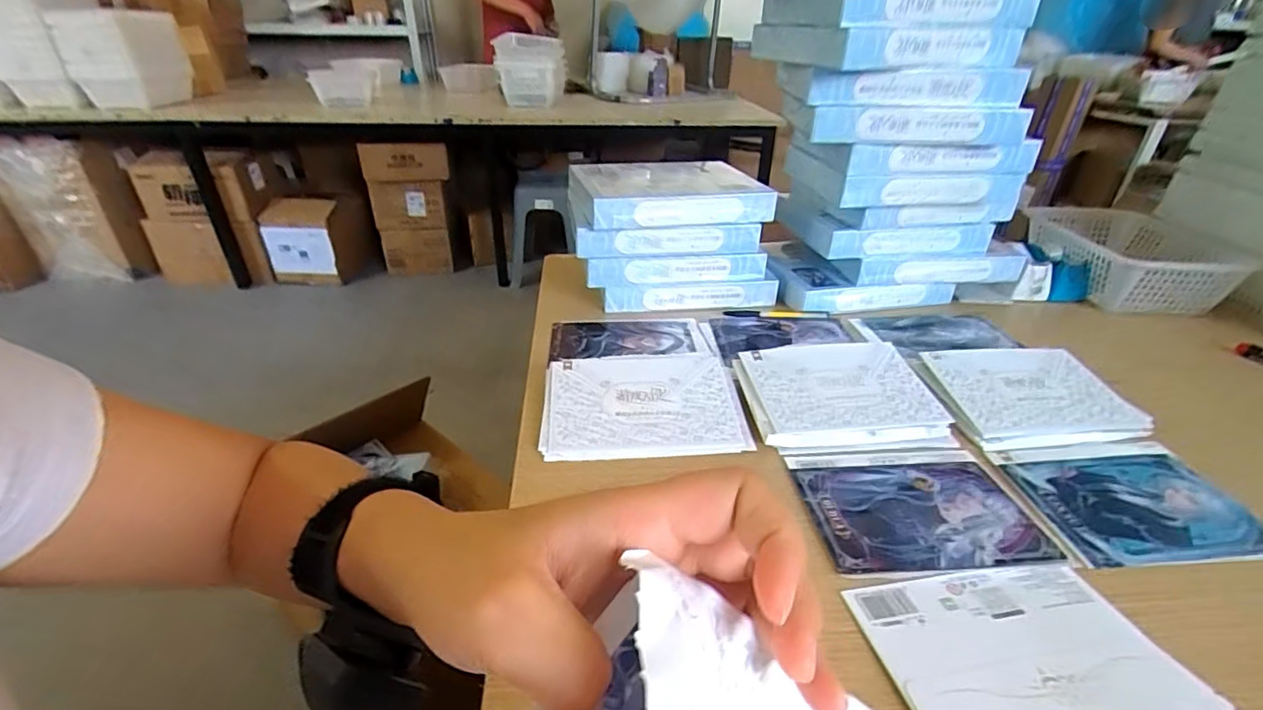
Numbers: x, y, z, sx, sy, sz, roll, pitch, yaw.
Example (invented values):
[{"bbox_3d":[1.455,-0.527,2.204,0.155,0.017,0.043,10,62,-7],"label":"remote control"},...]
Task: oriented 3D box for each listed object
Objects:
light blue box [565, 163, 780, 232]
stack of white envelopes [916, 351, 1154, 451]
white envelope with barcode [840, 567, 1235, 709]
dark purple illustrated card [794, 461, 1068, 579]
[{"bbox_3d":[0.043,-0.223,0.766,0.248,0.045,0.197,-6,32,-11],"label":"light blue box"},{"bbox_3d":[0.415,0.039,0.573,0.192,0.025,0.135,-2,30,-6],"label":"stack of white envelopes"},{"bbox_3d":[0.240,0.182,0.336,0.172,0.012,0.123,-3,31,-9],"label":"white envelope with barcode"},{"bbox_3d":[0.227,0.125,0.440,0.172,0.004,0.111,0,30,-4],"label":"dark purple illustrated card"}]

